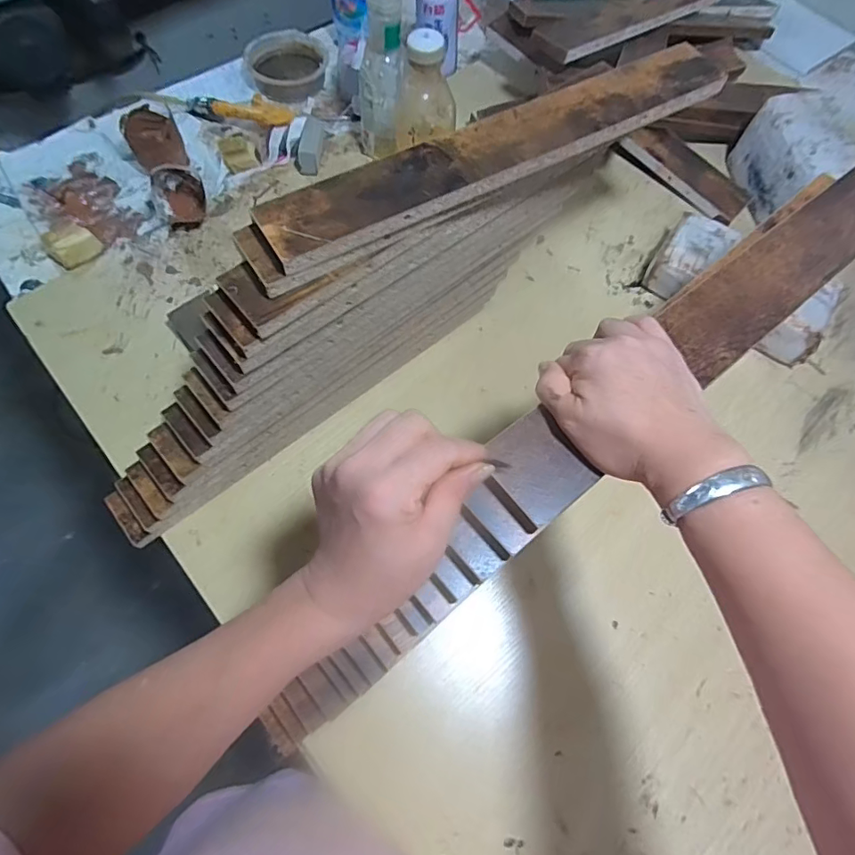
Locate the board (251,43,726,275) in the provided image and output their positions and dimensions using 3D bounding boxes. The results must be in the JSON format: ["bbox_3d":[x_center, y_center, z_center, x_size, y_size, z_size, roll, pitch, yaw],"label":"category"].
[{"bbox_3d":[0.073,-0.245,0.441,0.454,0.016,0.064,-30,71,-14],"label":"board"}]

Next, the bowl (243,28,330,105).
[{"bbox_3d":[-0.223,-0.577,0.823,0.132,0.039,0.117,-26,71,-13],"label":"bowl"}]

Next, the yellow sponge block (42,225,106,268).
[{"bbox_3d":[-0.447,-0.231,0.647,0.055,0.029,0.047,-40,75,-18],"label":"yellow sponge block"}]

